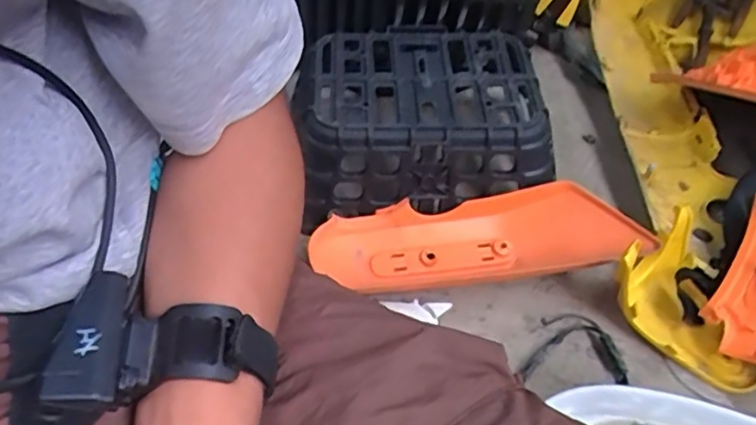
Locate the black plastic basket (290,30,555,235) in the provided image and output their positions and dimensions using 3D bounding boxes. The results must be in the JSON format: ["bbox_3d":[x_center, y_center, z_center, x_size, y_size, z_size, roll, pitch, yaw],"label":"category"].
[{"bbox_3d":[0.044,-0.104,0.717,0.268,0.107,0.193,-3,45,-5],"label":"black plastic basket"}]

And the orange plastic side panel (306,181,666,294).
[{"bbox_3d":[0.099,0.030,0.673,0.334,0.071,0.102,2,45,0],"label":"orange plastic side panel"}]

